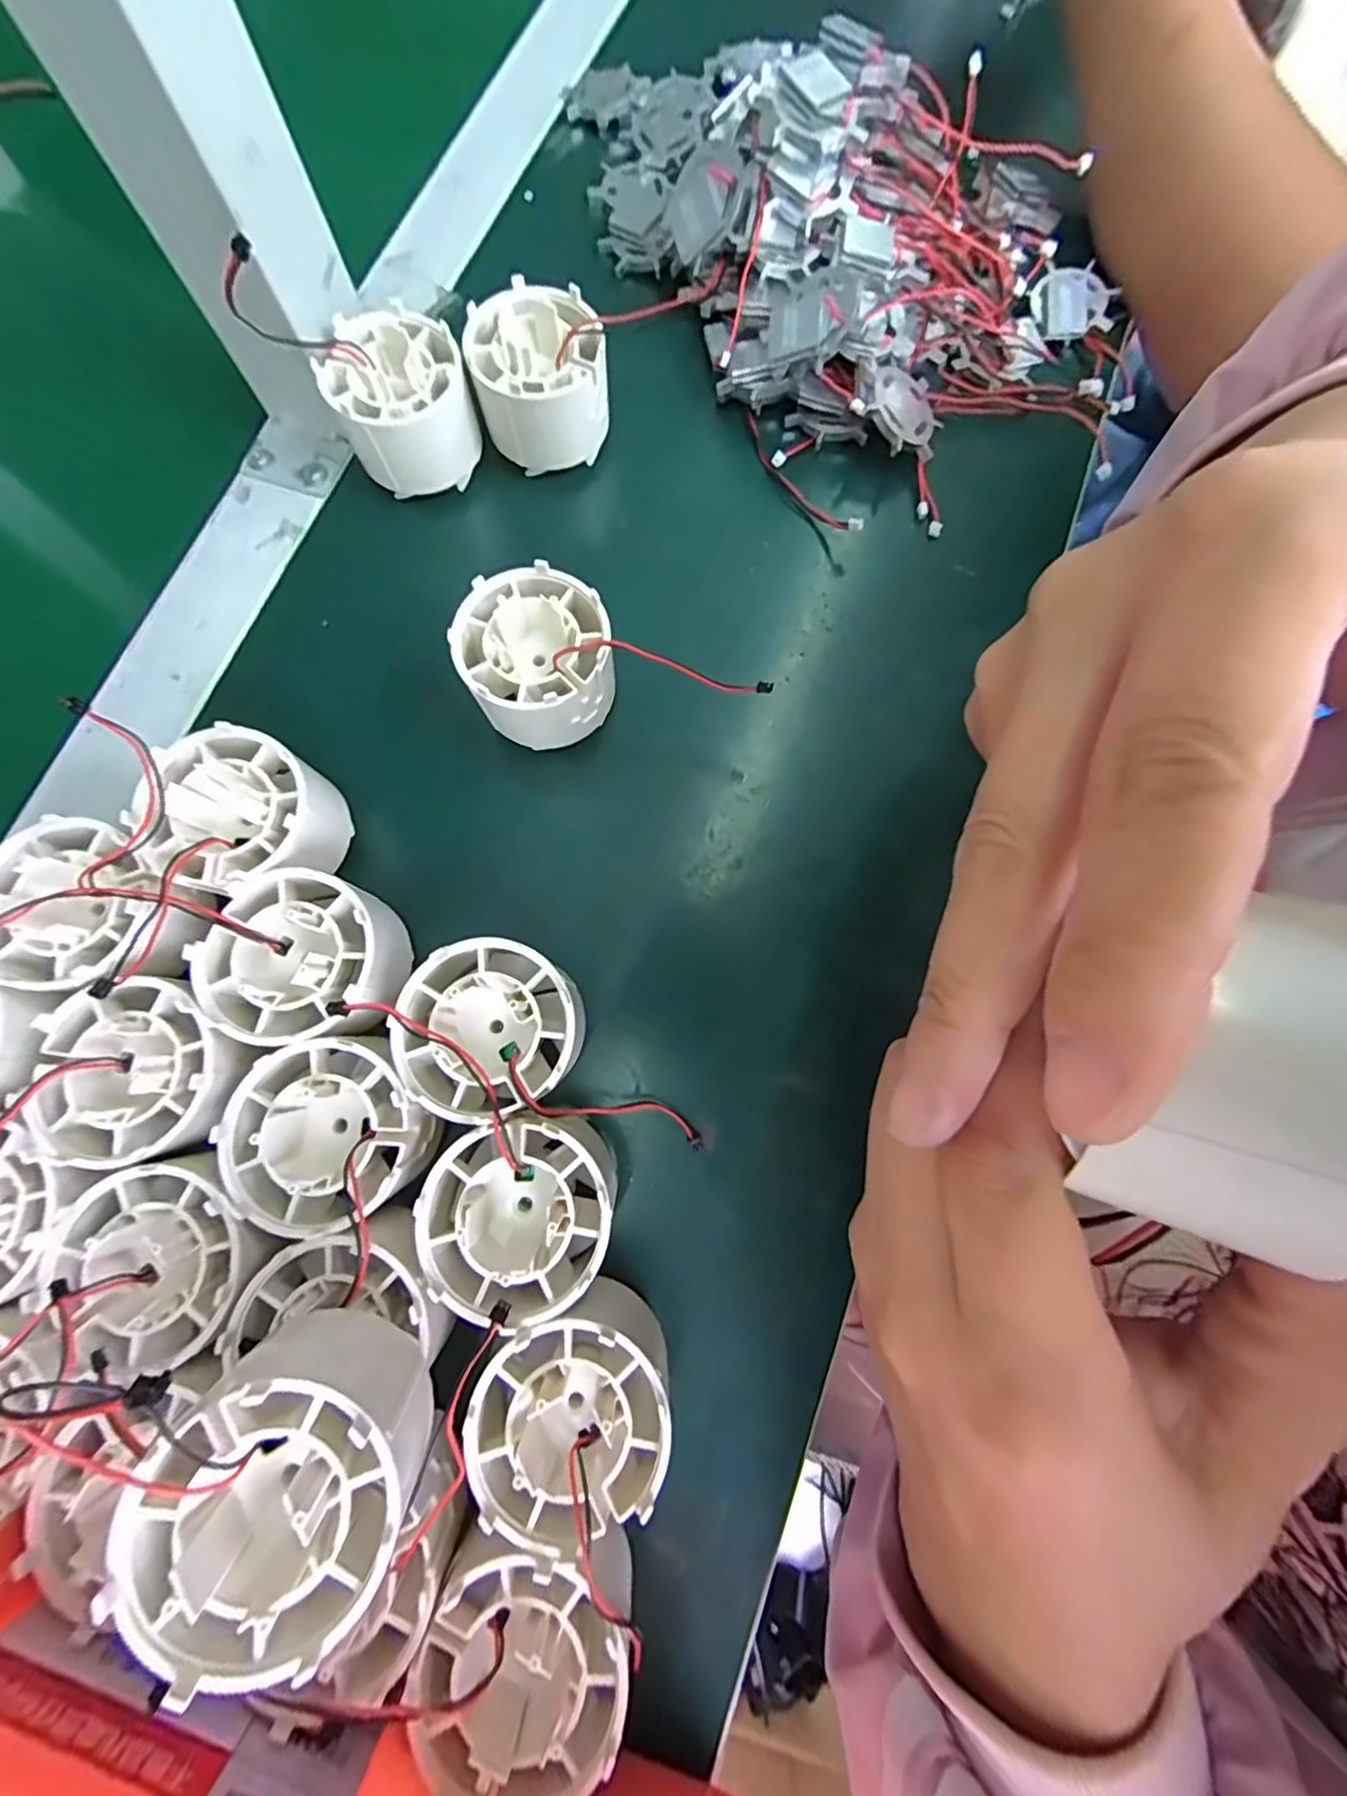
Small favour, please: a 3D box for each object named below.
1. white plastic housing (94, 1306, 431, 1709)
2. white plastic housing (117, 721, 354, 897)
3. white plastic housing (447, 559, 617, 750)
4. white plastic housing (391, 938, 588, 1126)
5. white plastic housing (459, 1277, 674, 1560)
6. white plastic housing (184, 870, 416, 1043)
[{"bbox_3d":[-0.081,0.126,0.132,0.051,0.041,0.054,32,80,6],"label":"white plastic housing"},{"bbox_3d":[-0.139,-0.025,0.200,0.054,0.038,0.050,0,79,0],"label":"white plastic housing"},{"bbox_3d":[-0.046,-0.079,0.213,0.052,0.039,0.059,-22,80,-5],"label":"white plastic housing"},{"bbox_3d":[-0.055,0.040,0.188,0.051,0.039,0.049,0,79,0],"label":"white plastic housing"},{"bbox_3d":[-0.027,0.140,0.169,0.051,0.043,0.049,0,79,0],"label":"white plastic housing"},{"bbox_3d":[-0.113,0.019,0.186,0.052,0.029,0.049,0,79,0],"label":"white plastic housing"}]

